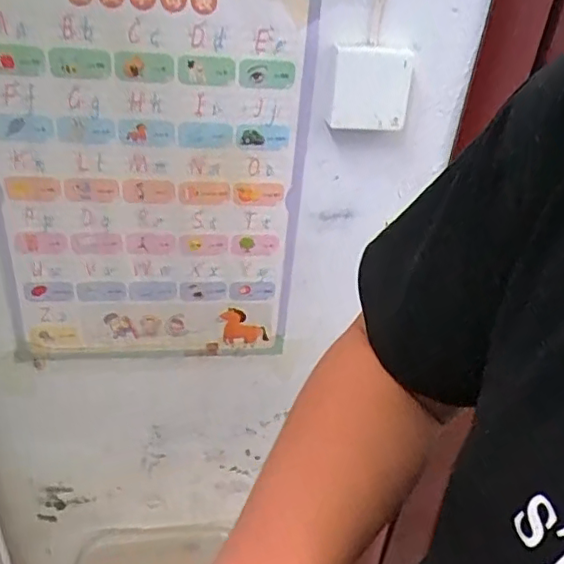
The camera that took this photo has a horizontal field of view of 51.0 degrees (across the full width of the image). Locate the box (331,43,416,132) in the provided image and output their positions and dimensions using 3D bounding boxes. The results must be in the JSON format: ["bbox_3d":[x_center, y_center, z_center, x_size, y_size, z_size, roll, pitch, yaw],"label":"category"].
[{"bbox_3d":[0.101,-0.221,0.675,0.094,0.088,0.023,-5,33,-18],"label":"box"}]

